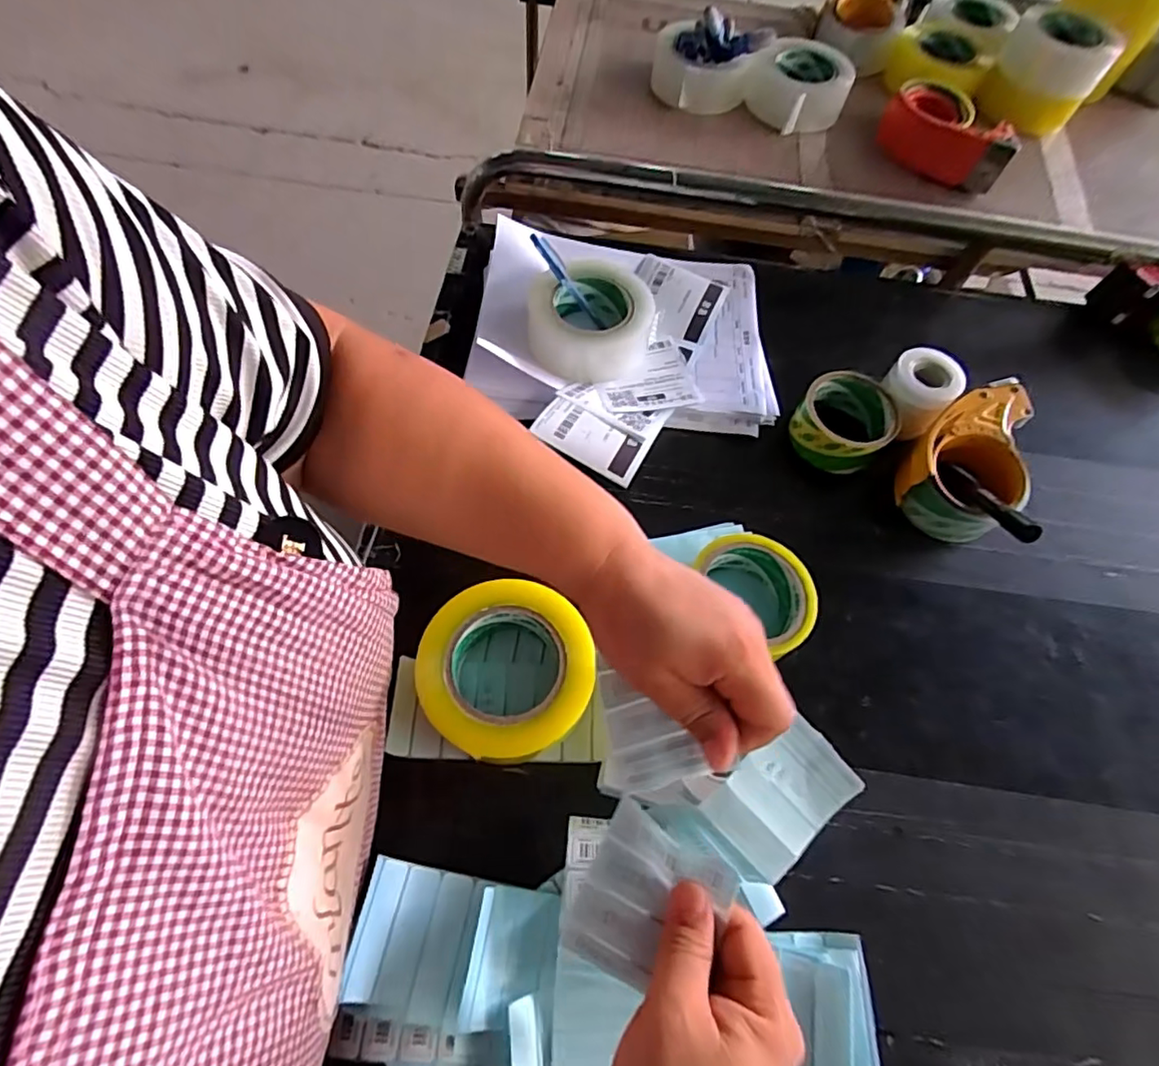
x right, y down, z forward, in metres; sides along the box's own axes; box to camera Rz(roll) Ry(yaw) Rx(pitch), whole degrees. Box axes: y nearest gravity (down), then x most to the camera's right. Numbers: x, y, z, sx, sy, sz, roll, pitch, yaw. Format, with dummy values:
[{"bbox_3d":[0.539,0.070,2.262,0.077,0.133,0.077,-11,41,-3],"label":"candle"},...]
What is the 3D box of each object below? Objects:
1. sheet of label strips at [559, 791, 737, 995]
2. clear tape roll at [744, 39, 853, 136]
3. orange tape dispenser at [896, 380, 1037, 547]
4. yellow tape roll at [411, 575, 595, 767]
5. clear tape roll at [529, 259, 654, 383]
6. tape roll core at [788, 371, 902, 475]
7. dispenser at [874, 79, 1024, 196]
[{"bbox_3d":[0.032,0.187,0.296,0.065,0.010,0.077,23,84,25],"label":"sheet of label strips"},{"bbox_3d":[0.285,-0.577,0.766,0.114,0.059,0.104,1,65,-3],"label":"clear tape roll"},{"bbox_3d":[0.362,-0.064,0.543,0.154,0.058,0.094,-38,72,-20],"label":"orange tape dispenser"},{"bbox_3d":[-0.052,0.102,0.432,0.117,0.047,0.119,1,64,-3],"label":"yellow tape roll"},{"bbox_3d":[0.011,-0.221,0.591,0.124,0.041,0.136,1,64,-3],"label":"clear tape roll"},{"bbox_3d":[0.253,-0.108,0.564,0.083,0.043,0.092,40,68,15],"label":"tape roll core"},{"bbox_3d":[0.459,-0.501,0.739,0.159,0.054,0.105,30,66,10],"label":"dispenser"}]

